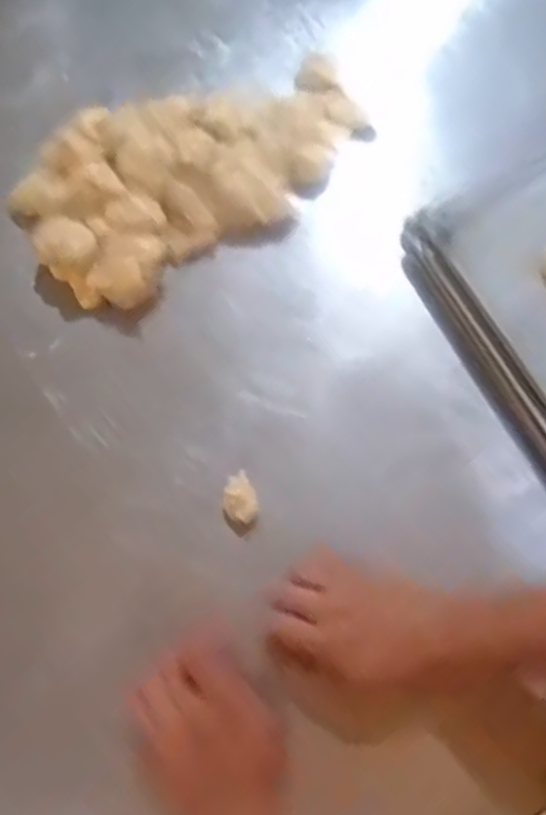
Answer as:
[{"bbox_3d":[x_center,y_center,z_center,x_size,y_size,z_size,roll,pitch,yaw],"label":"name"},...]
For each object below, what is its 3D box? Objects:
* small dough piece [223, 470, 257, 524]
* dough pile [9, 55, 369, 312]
[{"bbox_3d":[-0.027,0.072,0.607,0.025,0.013,0.041,-14,75,-3],"label":"small dough piece"},{"bbox_3d":[-0.068,-0.223,0.696,0.328,0.071,0.168,-34,77,-8],"label":"dough pile"}]

